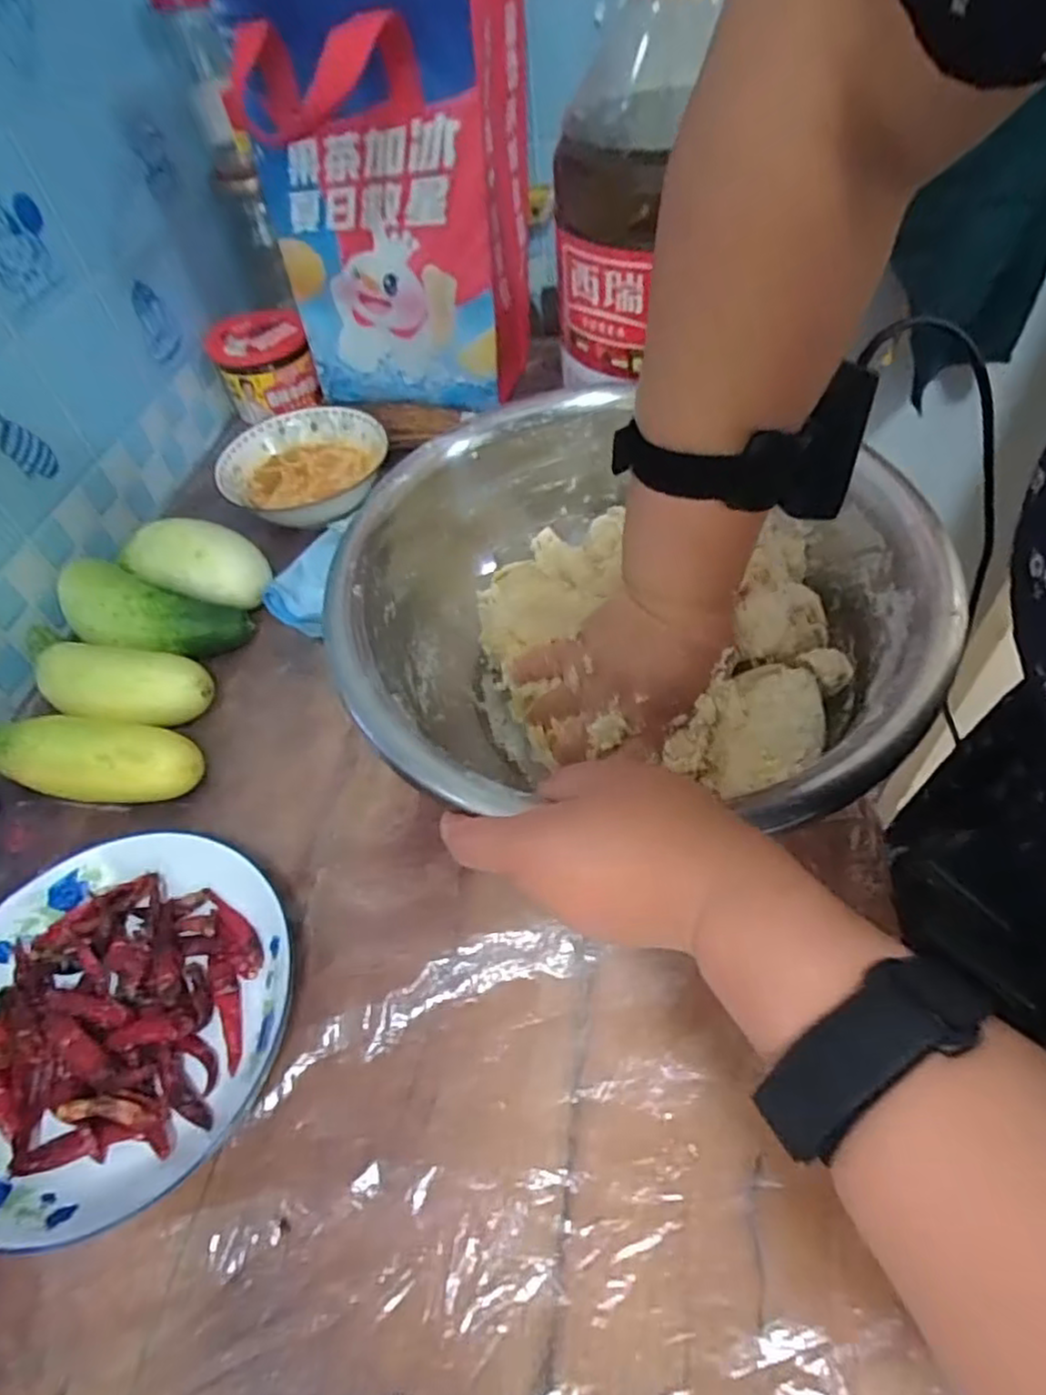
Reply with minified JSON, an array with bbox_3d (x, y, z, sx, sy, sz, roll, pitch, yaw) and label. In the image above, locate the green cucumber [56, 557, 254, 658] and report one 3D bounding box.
[{"bbox_3d":[-0.264,-0.055,0.489,0.125,0.049,0.056,11,54,16],"label":"green cucumber"}]

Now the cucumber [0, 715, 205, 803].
[{"bbox_3d":[-0.270,0.037,0.426,0.141,0.040,0.044,4,52,11],"label":"cucumber"}]

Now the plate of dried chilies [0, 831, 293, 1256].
[{"bbox_3d":[-0.206,0.156,0.342,0.169,0.028,0.174,-4,51,5],"label":"plate of dried chilies"}]

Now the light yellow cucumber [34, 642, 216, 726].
[{"bbox_3d":[-0.264,-0.004,0.457,0.115,0.046,0.046,4,52,11],"label":"light yellow cucumber"}]

